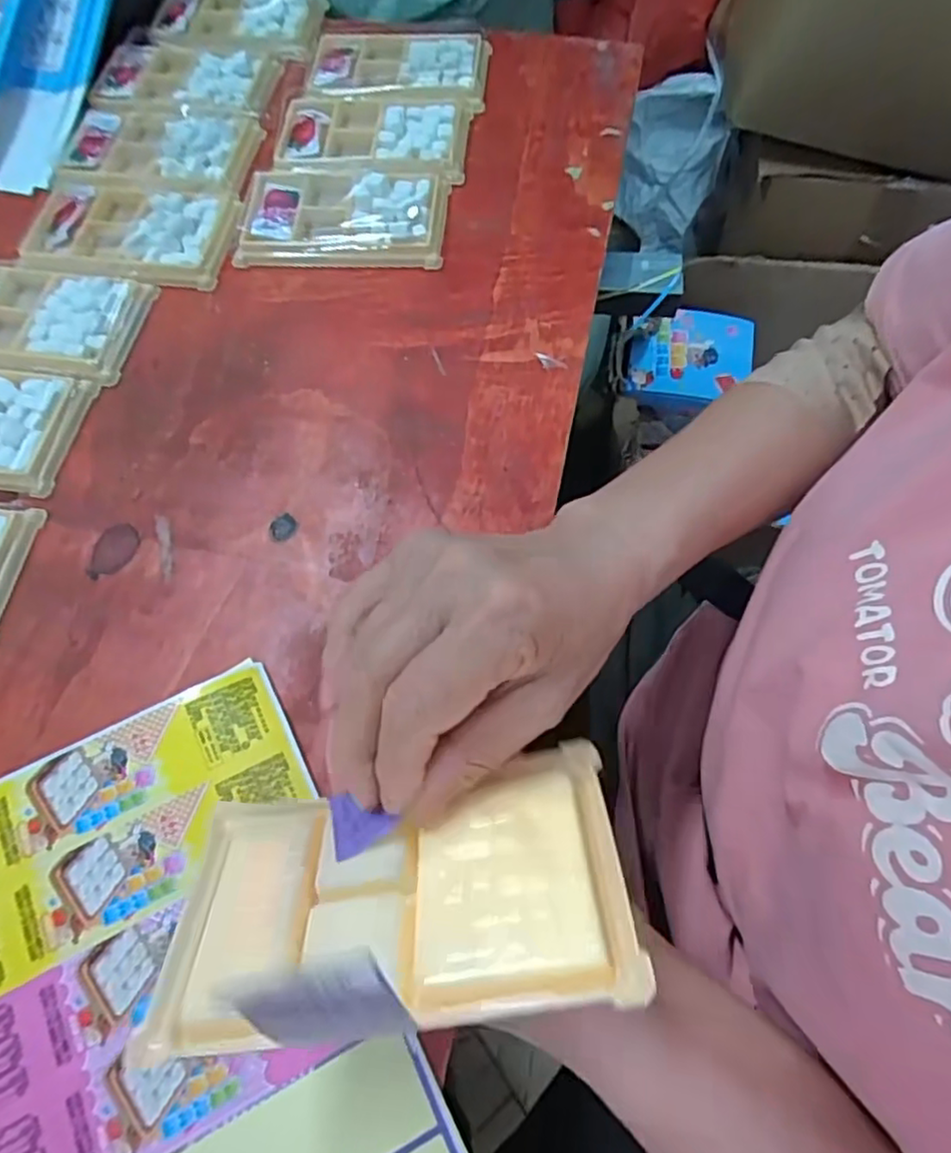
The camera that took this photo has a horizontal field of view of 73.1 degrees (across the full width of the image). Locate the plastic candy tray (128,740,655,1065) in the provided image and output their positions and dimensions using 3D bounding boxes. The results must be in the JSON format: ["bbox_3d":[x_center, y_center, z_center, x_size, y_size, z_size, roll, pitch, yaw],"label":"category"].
[{"bbox_3d":[-0.025,0.094,0.197,0.138,0.010,0.078,-10,35,5],"label":"plastic candy tray"}]

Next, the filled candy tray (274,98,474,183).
[{"bbox_3d":[-0.074,-0.312,0.452,0.135,0.011,0.082,4,67,3],"label":"filled candy tray"}]

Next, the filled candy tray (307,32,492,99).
[{"bbox_3d":[-0.058,-0.390,0.487,0.135,0.013,0.077,6,67,5],"label":"filled candy tray"}]

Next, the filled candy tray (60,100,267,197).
[{"bbox_3d":[-0.228,-0.311,0.462,0.134,0.012,0.080,10,68,6],"label":"filled candy tray"}]

